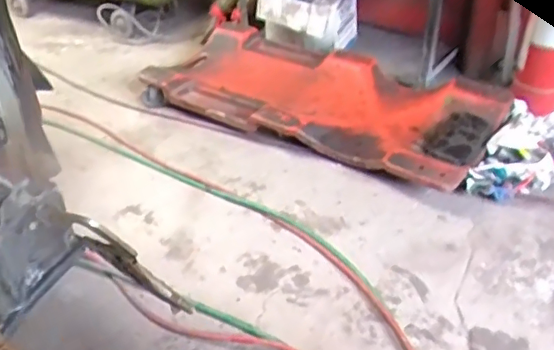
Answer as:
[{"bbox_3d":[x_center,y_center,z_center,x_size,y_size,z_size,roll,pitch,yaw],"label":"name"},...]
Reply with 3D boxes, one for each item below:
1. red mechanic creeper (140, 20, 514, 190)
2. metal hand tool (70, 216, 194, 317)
[{"bbox_3d":[0.101,-0.254,1.712,1.069,0.105,0.513,23,43,30],"label":"red mechanic creeper"},{"bbox_3d":[-0.166,0.106,0.659,0.034,0.230,0.067,-44,49,-12],"label":"metal hand tool"}]

